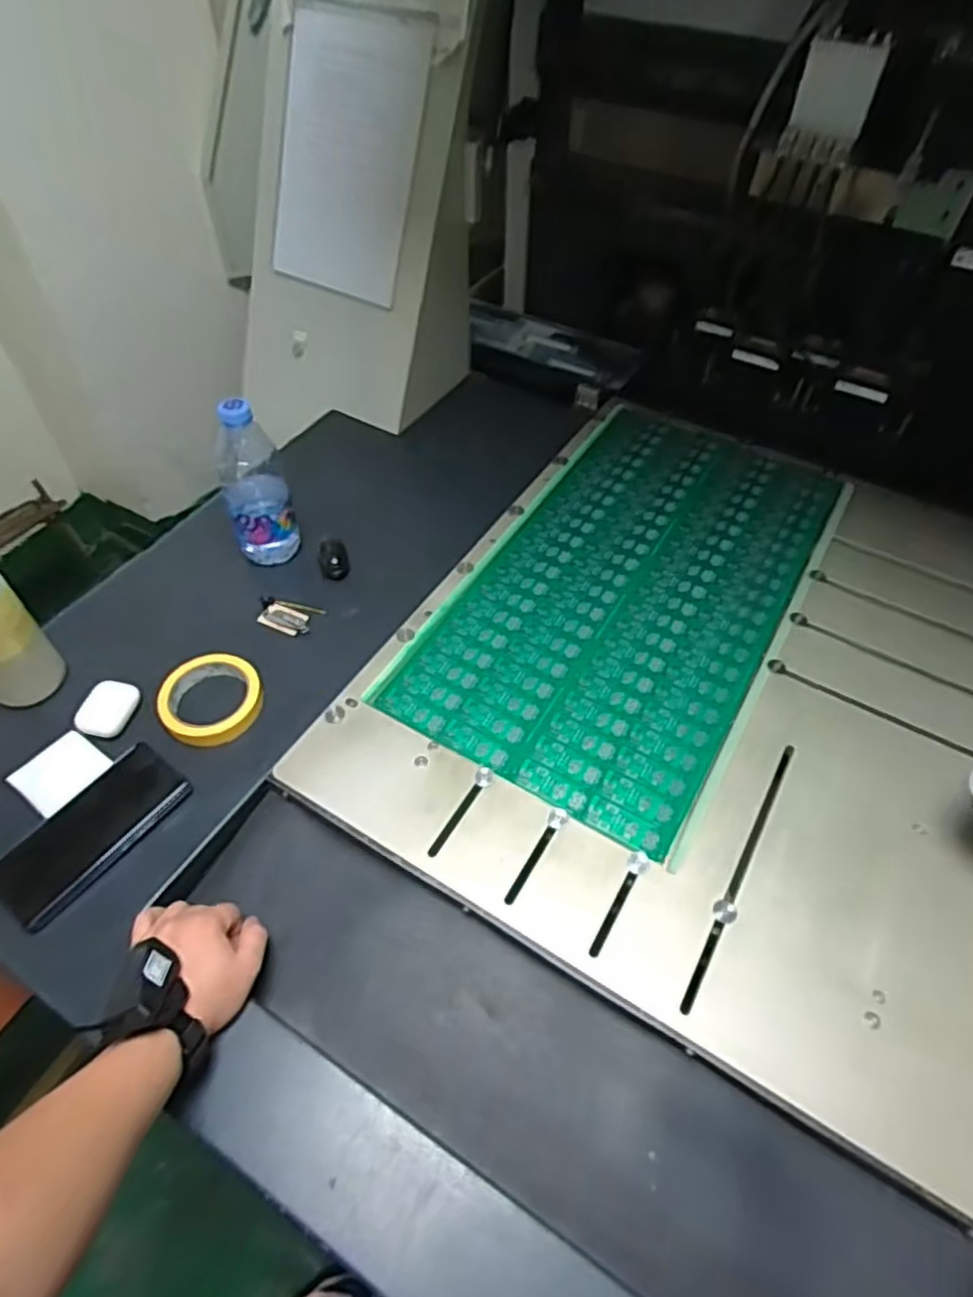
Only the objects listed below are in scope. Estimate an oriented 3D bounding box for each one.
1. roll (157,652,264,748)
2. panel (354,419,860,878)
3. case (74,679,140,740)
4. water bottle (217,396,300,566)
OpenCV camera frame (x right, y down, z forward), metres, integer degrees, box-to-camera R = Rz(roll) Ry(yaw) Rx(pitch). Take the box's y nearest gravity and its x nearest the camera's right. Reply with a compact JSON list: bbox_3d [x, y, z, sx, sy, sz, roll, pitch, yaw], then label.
[{"bbox_3d":[-0.279,0.049,0.720,0.097,0.024,0.094,0,51,0],"label":"roll"},{"bbox_3d":[0.176,-0.080,0.826,0.332,0.008,0.601,26,55,19],"label":"panel"},{"bbox_3d":[-0.378,0.059,0.705,0.042,0.025,0.057,16,53,12],"label":"case"},{"bbox_3d":[-0.261,-0.175,0.799,0.073,0.217,0.063,-15,54,-12],"label":"water bottle"}]

